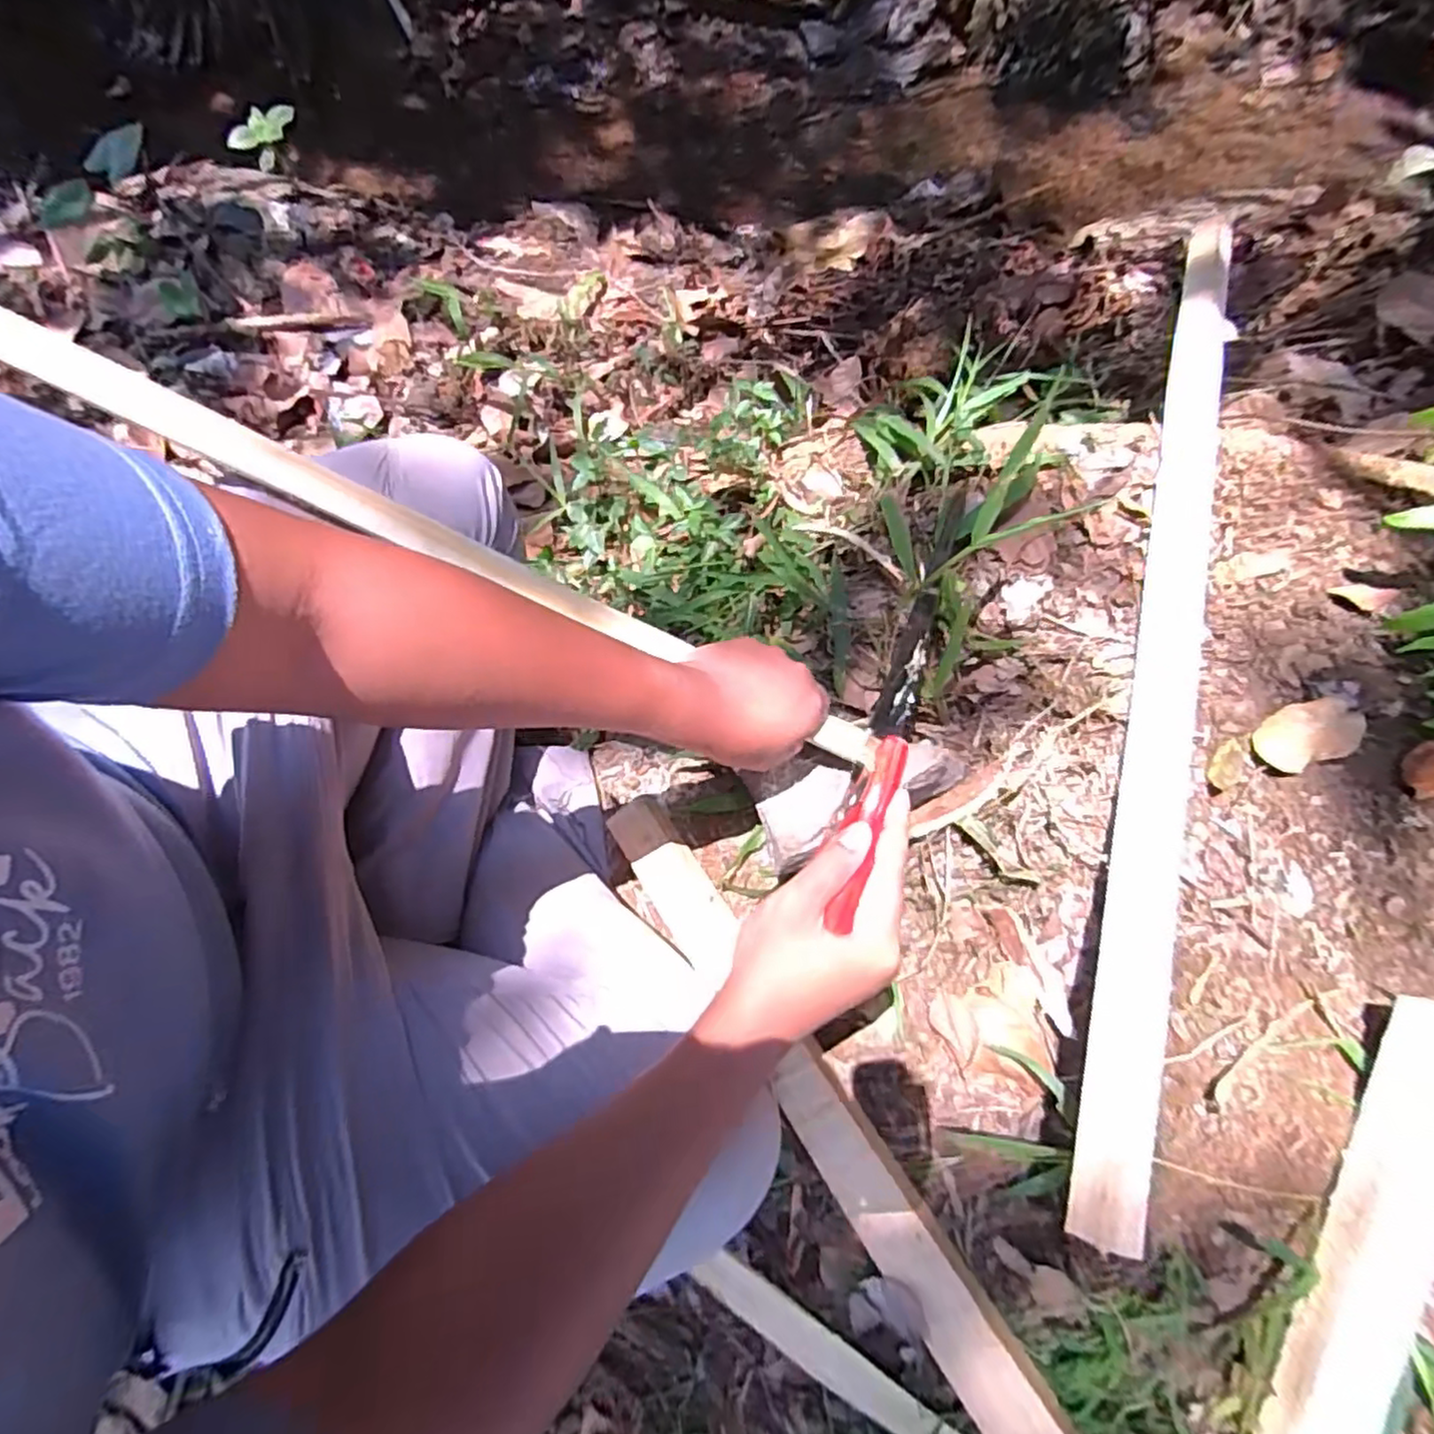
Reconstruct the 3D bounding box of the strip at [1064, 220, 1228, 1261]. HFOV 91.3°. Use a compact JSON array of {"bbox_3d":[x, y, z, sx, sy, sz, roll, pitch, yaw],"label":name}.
[{"bbox_3d":[0.393,-0.088,0.607,0.048,0.029,0.920,17,71,5],"label":"strip"}]

